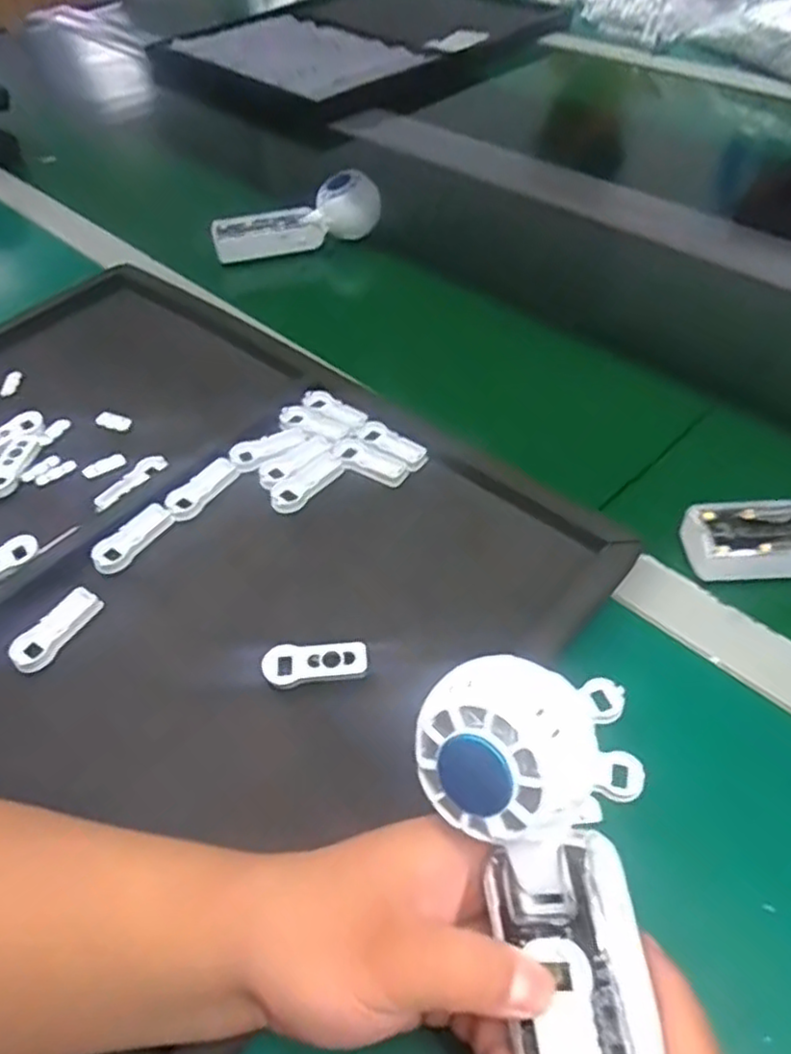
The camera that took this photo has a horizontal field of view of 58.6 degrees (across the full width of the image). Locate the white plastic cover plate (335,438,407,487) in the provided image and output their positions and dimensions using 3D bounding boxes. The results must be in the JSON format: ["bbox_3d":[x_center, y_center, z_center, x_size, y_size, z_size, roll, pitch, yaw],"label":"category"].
[{"bbox_3d":[-0.017,-0.046,0.495,0.055,0.004,0.023,26,55,21],"label":"white plastic cover plate"}]

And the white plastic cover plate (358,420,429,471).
[{"bbox_3d":[-0.001,-0.059,0.508,0.057,0.004,0.024,33,58,25],"label":"white plastic cover plate"}]

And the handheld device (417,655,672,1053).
[{"bbox_3d":[0.055,0.126,0.237,0.064,0.038,0.163,-13,81,-8],"label":"handheld device"}]

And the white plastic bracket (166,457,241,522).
[{"bbox_3d":[-0.134,-0.028,0.486,0.023,0.005,0.057,27,56,22],"label":"white plastic bracket"}]

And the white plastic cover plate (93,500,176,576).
[{"bbox_3d":[-0.172,0.007,0.460,0.024,0.007,0.058,27,56,22],"label":"white plastic cover plate"}]

